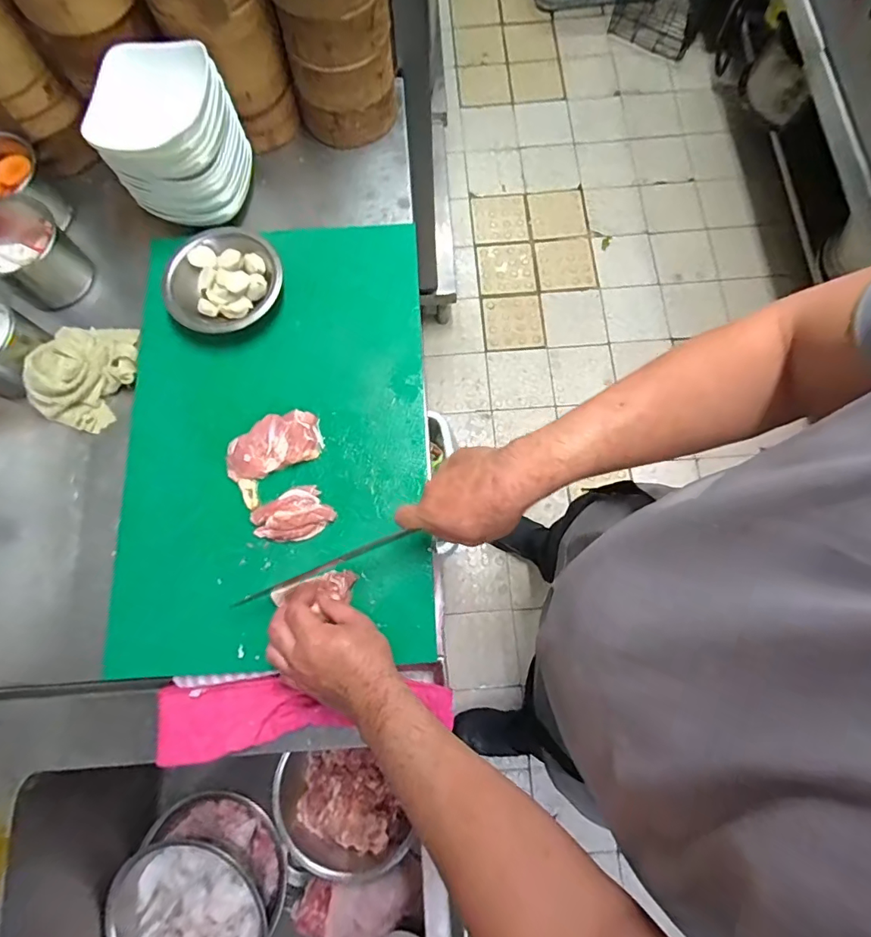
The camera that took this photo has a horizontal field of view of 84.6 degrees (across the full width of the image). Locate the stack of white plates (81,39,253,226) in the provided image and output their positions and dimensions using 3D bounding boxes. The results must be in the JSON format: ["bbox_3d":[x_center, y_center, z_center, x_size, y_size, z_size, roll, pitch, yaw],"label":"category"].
[{"bbox_3d":[-0.340,-0.431,0.631,0.116,0.158,0.150,14,77,5],"label":"stack of white plates"}]

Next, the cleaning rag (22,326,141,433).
[{"bbox_3d":[-0.464,-0.132,0.632,0.110,0.059,0.149,26,78,8],"label":"cleaning rag"}]

